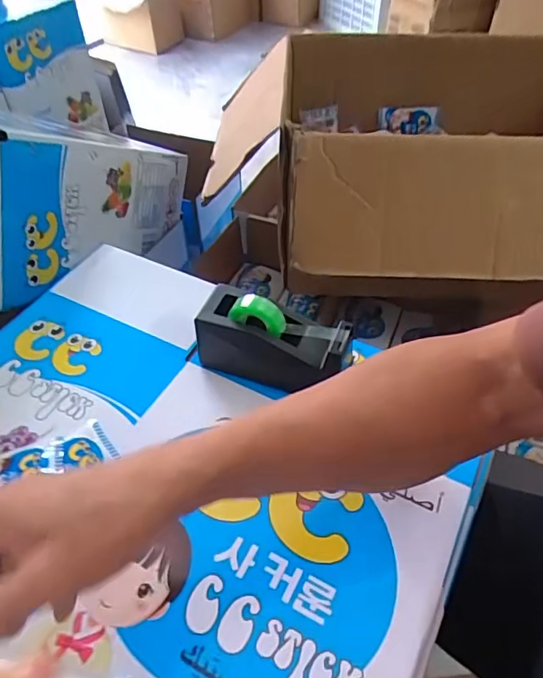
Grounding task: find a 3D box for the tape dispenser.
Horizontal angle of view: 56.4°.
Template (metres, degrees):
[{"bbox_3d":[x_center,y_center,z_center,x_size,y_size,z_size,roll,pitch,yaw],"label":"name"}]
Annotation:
[{"bbox_3d":[0.003,-0.001,0.488,0.143,0.080,0.056,17,51,15],"label":"tape dispenser"}]

